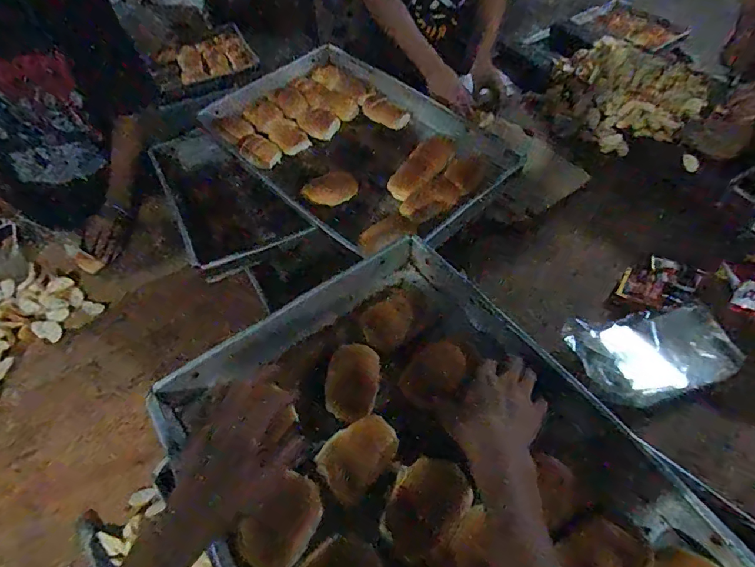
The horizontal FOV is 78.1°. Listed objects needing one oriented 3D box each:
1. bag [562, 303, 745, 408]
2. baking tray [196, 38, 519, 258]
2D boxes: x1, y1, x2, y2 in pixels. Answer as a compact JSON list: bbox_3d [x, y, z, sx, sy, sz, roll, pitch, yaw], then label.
[{"bbox_3d":[0.470,0.115,0.797,0.263,0.035,0.160,-10,57,-4],"label":"bag"},{"bbox_3d":[-0.040,-0.307,0.997,0.622,0.072,0.411,39,66,24],"label":"baking tray"}]

